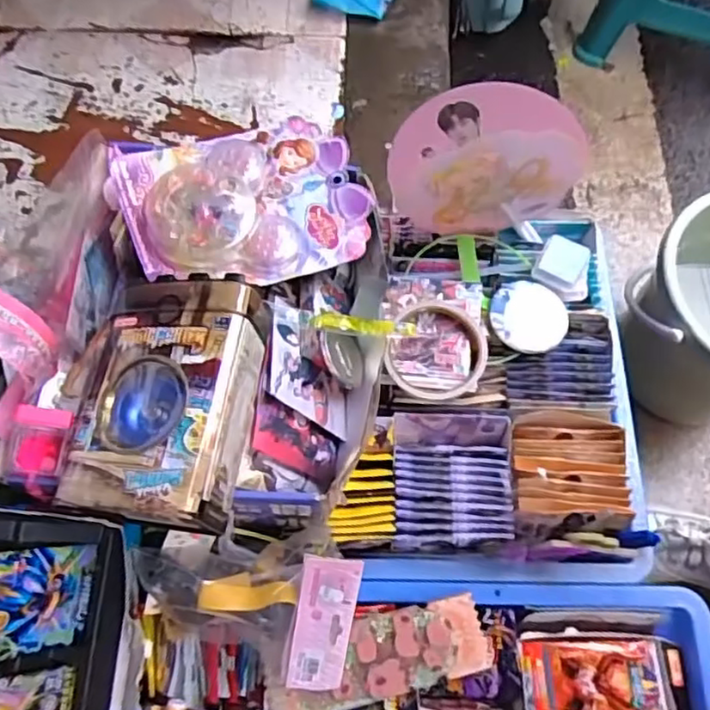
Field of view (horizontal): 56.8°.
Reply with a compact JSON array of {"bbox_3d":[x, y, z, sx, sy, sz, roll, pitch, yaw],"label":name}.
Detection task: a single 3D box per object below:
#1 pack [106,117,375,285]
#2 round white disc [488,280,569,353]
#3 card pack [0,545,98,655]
[{"bbox_3d":[-0.093,-0.133,0.542,0.200,0.033,0.150,-11,67,-5],"label":"pack"},{"bbox_3d":[0.163,-0.038,0.614,0.069,0.016,0.071,0,67,-1],"label":"round white disc"},{"bbox_3d":[-0.215,0.160,0.428,0.008,0.090,0.064,-2,79,36],"label":"card pack"}]

